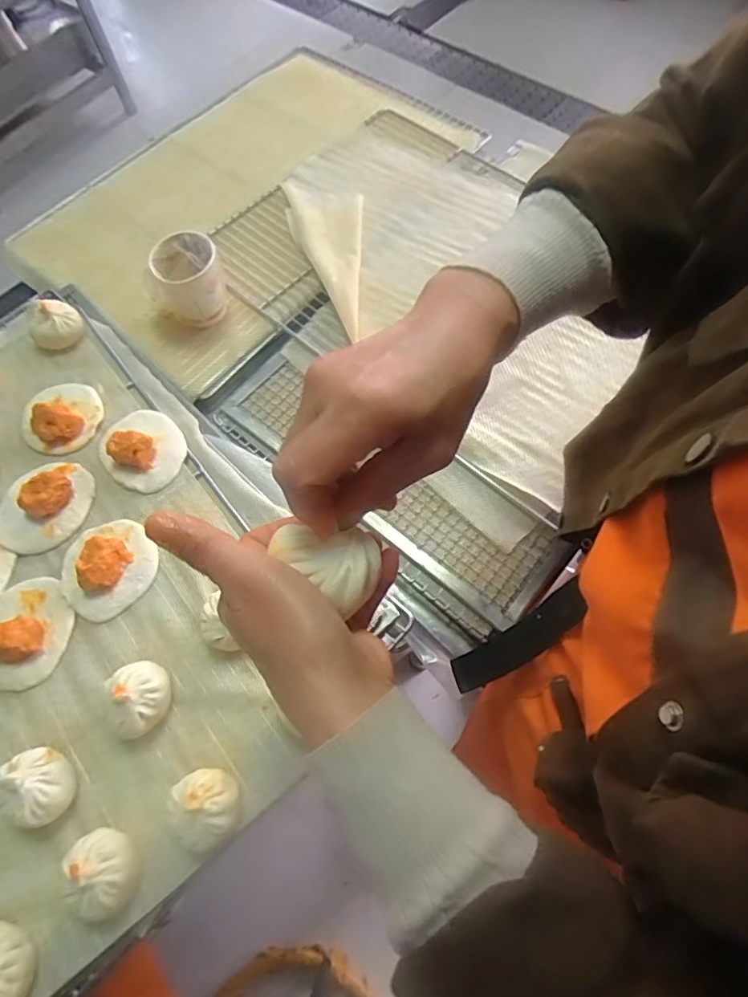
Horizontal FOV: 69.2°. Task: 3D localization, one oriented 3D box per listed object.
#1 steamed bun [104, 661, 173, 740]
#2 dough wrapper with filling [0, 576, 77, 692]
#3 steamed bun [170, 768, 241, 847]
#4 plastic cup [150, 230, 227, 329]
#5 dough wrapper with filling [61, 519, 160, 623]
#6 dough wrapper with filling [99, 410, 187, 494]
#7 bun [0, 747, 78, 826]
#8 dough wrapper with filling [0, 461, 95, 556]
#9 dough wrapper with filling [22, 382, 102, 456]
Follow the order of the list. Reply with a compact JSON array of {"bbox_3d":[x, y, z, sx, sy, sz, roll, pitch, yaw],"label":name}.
[{"bbox_3d":[-0.194,0.162,0.443,0.051,0.040,0.056,-25,67,-8],"label":"steamed bun"},{"bbox_3d":[-0.314,0.113,0.476,0.083,0.030,0.091,-35,70,-13],"label":"dough wrapper with filling"},{"bbox_3d":[-0.128,0.234,0.412,0.046,0.038,0.050,-1,66,2],"label":"steamed bun"},{"bbox_3d":[-0.214,-0.249,0.634,0.088,0.088,0.075,-19,67,-7],"label":"plastic cup"},{"bbox_3d":[-0.251,0.060,0.502,0.086,0.027,0.084,-39,71,-15],"label":"dough wrapper with filling"},{"bbox_3d":[-0.239,-0.057,0.553,0.093,0.035,0.080,42,73,18],"label":"dough wrapper with filling"},{"bbox_3d":[-0.258,0.220,0.418,0.048,0.041,0.047,-1,66,2],"label":"bun"},{"bbox_3d":[-0.328,0.003,0.528,0.082,0.029,0.100,27,70,13],"label":"dough wrapper with filling"},{"bbox_3d":[-0.335,-0.090,0.578,0.083,0.024,0.083,-1,66,1],"label":"dough wrapper with filling"}]

